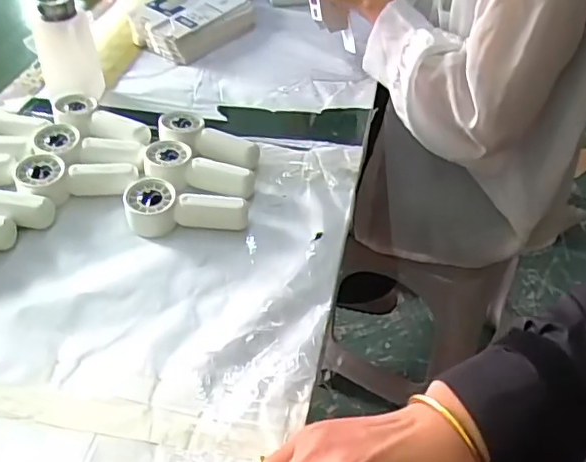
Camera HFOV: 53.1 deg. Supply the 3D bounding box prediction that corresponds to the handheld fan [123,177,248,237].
[{"bbox_3d":[-0.098,-0.022,0.545,0.110,0.033,0.043,-2,44,-5],"label":"handheld fan"}]

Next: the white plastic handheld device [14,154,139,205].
[{"bbox_3d":[-0.206,-0.045,0.566,0.111,0.034,0.047,1,44,-1],"label":"white plastic handheld device"}]

